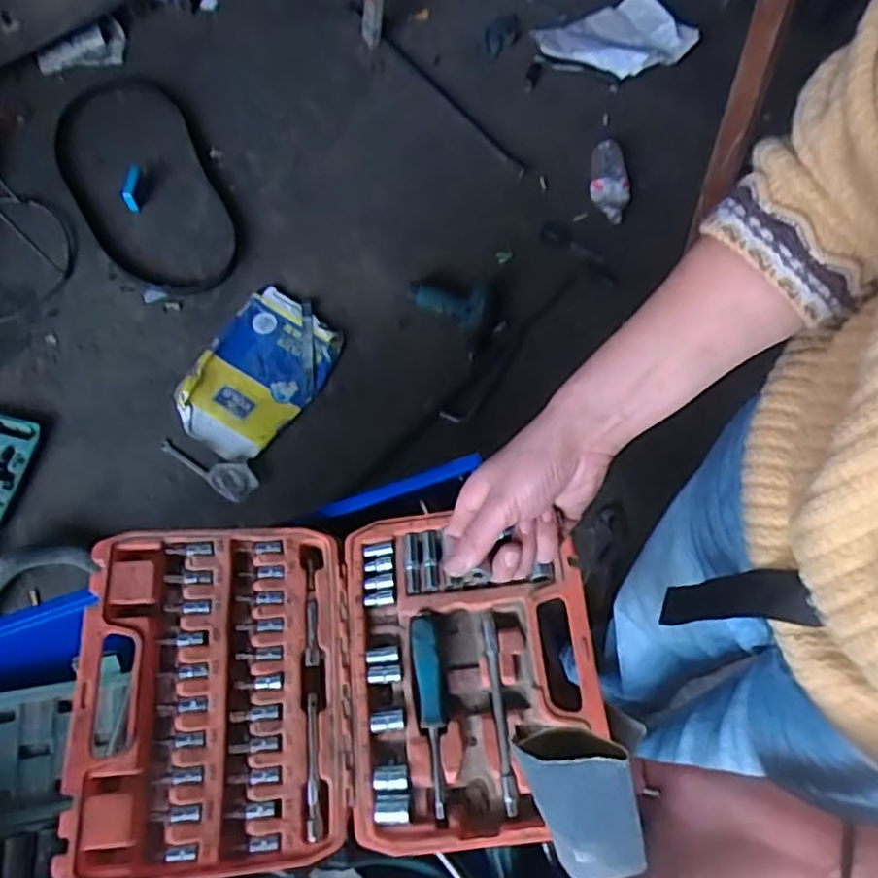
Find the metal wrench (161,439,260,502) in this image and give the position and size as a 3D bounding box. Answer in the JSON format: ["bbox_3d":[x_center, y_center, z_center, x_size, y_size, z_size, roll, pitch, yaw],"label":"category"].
[{"bbox_3d":[-0.426,0.045,1.312,0.188,0.027,0.073,34,69,12],"label":"metal wrench"}]

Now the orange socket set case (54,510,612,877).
[{"bbox_3d":[-0.071,0.179,0.530,0.377,0.047,0.242,-4,66,-4],"label":"orange socket set case"}]

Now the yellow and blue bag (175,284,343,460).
[{"bbox_3d":[-0.373,-0.132,1.432,0.229,0.040,0.352,34,77,5],"label":"yellow and blue bag"}]

